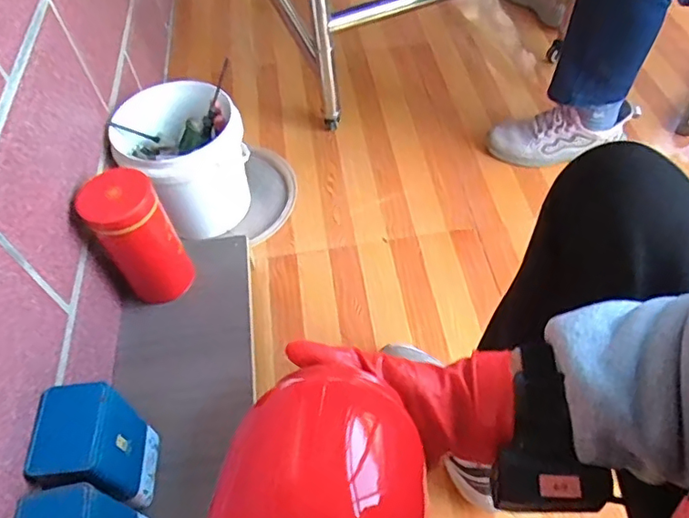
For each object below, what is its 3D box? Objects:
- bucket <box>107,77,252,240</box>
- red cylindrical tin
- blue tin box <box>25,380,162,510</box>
[{"bbox_3d":[-0.296,-0.181,1.007,0.210,0.211,0.262,-33,57,-18],"label":"bucket"},{"bbox_3d":[-0.299,-0.031,0.801,0.096,0.191,0.090,-3,53,4],"label":"red cylindrical tin"},{"bbox_3d":[-0.284,0.224,0.636,0.076,0.158,0.106,-5,53,2],"label":"blue tin box"}]

